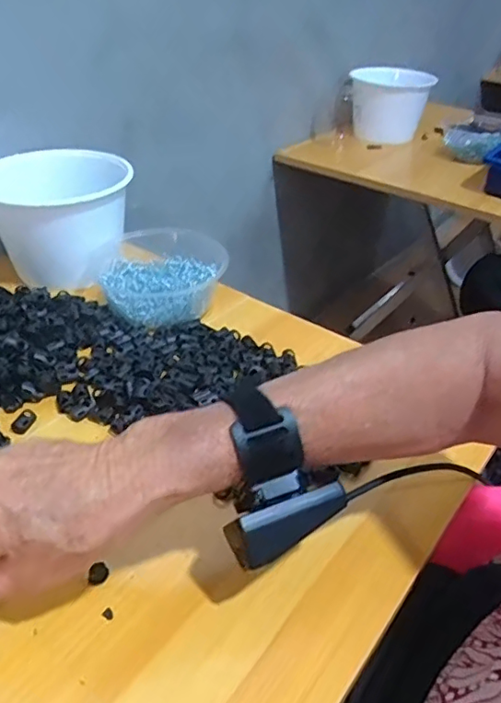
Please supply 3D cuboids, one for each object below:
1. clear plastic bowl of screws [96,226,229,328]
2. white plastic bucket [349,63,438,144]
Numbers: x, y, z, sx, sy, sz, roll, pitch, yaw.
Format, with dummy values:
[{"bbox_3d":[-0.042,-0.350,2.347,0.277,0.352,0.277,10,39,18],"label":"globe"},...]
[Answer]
[{"bbox_3d":[-0.094,-0.086,0.606,0.130,0.053,0.135,1,36,-1],"label":"clear plastic bowl of screws"},{"bbox_3d":[0.282,-0.496,1.139,0.146,0.145,0.133,1,36,-1],"label":"white plastic bucket"}]

